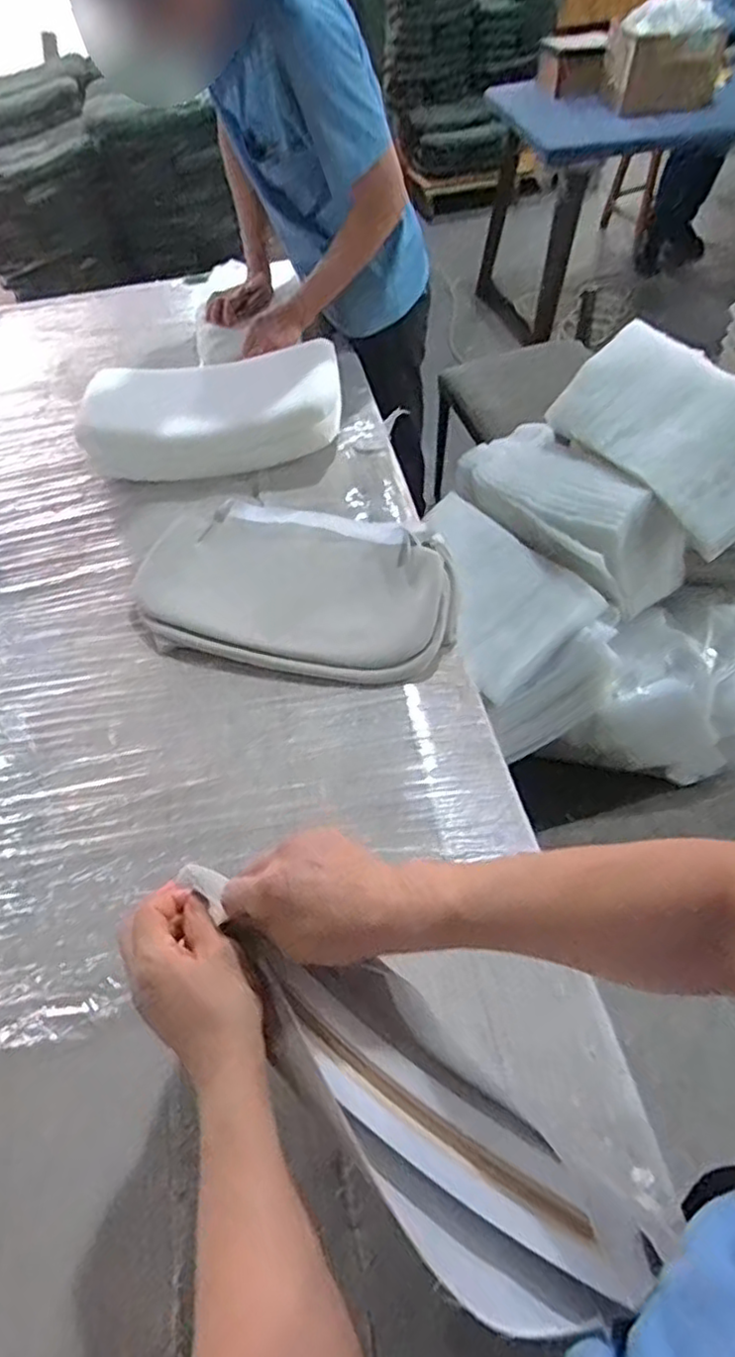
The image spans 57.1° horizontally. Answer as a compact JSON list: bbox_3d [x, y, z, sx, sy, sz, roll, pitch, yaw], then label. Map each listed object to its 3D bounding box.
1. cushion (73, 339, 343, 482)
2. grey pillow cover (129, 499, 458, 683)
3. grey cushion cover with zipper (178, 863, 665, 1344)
[{"bbox_3d":[-0.269,-0.470,1.187,0.446,0.152,0.190,-5,53,1],"label":"cushion"},{"bbox_3d":[-0.107,-0.143,0.988,0.472,0.039,0.298,10,55,12],"label":"grey pillow cover"},{"bbox_3d":[0.006,0.254,0.443,0.387,0.041,0.097,34,63,29],"label":"grey cushion cover with zipper"}]

